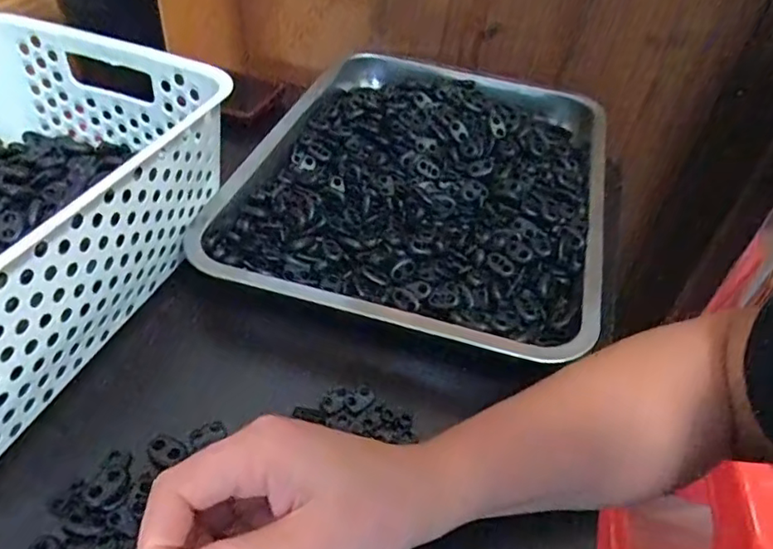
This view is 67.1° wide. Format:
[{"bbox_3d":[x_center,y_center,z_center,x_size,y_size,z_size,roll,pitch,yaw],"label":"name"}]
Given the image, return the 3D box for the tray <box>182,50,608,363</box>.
[{"bbox_3d":[0.042,-0.092,0.484,0.276,0.046,0.392,15,45,7],"label":"tray"}]

